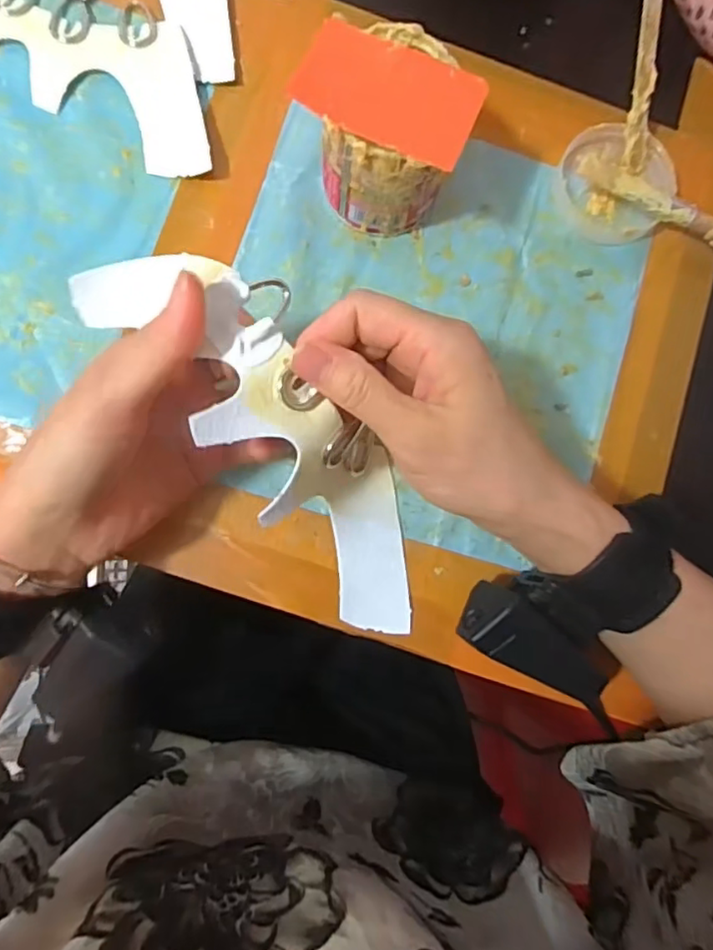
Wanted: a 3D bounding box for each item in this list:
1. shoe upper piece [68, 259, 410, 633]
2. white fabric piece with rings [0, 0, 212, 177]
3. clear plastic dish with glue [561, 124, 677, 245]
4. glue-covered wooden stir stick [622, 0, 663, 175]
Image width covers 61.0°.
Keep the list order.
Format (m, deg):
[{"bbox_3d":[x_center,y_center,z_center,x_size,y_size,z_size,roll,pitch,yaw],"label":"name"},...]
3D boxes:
[{"bbox_3d":[-0.026,-0.008,0.271,0.063,0.030,0.212,-40,125,-8],"label":"shoe upper piece"},{"bbox_3d":[-0.172,-0.246,0.339,0.224,0.007,0.078,28,81,1],"label":"white fabric piece with rings"},{"bbox_3d":[0.149,-0.164,0.346,0.063,0.021,0.060,1,83,-5],"label":"clear plastic dish with glue"},{"bbox_3d":[0.155,-0.222,0.322,0.014,0.006,0.110,-12,124,-5],"label":"glue-covered wooden stir stick"}]

